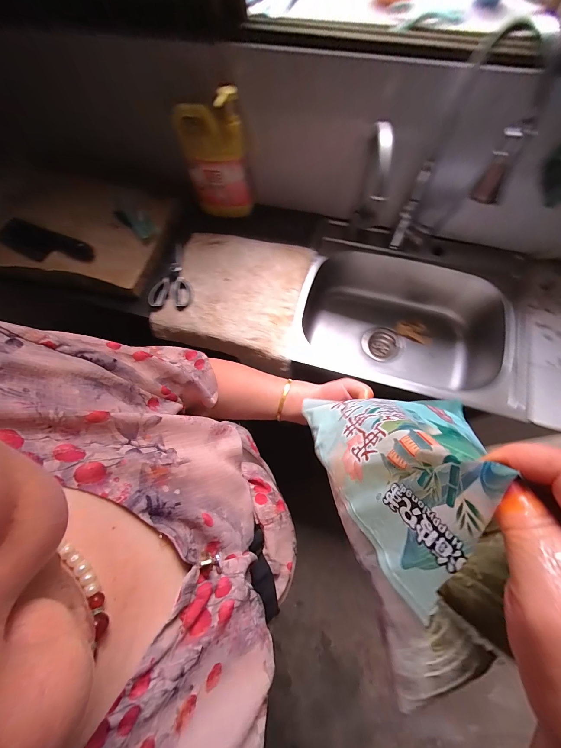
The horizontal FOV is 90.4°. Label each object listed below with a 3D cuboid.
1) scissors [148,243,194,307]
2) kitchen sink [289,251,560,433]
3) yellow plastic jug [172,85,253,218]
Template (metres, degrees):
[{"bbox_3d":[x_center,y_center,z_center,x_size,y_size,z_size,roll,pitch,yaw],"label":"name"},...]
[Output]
[{"bbox_3d":[-0.252,-0.240,0.676,0.099,0.014,0.173,4,70,4],"label":"scissors"},{"bbox_3d":[0.332,-0.095,0.715,0.568,0.190,0.343,11,71,7],"label":"kitchen sink"},{"bbox_3d":[-0.146,-0.487,0.638,0.140,0.242,0.109,-17,70,-4],"label":"yellow plastic jug"}]

